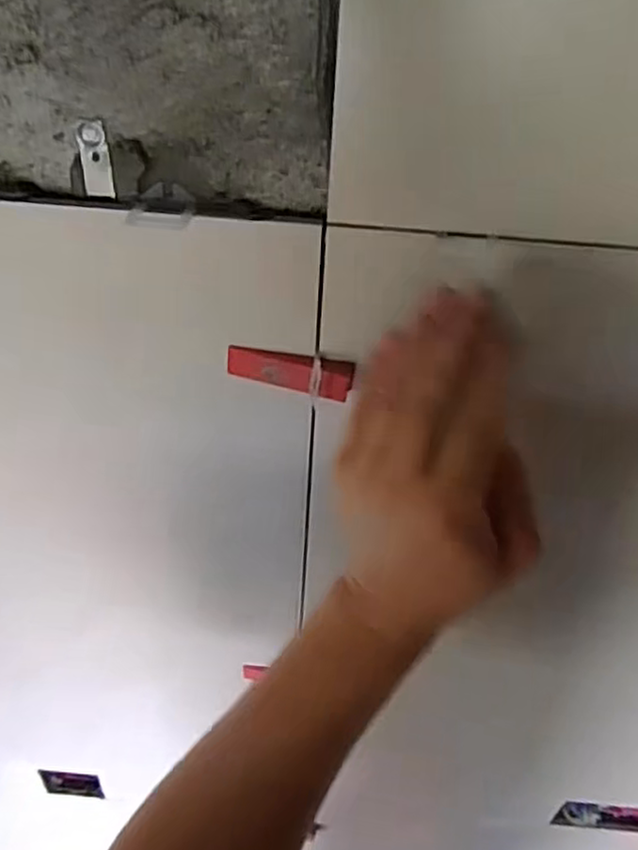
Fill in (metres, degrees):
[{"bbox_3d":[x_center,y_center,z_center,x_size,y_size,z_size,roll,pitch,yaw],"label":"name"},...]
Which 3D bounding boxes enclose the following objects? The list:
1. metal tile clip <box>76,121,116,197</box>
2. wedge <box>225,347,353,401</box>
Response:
[{"bbox_3d":[-0.114,-0.136,0.350,0.016,0.036,0.004,0,30,3],"label":"metal tile clip"},{"bbox_3d":[-0.018,-0.031,0.398,0.075,0.022,0.012,14,41,11],"label":"wedge"}]

